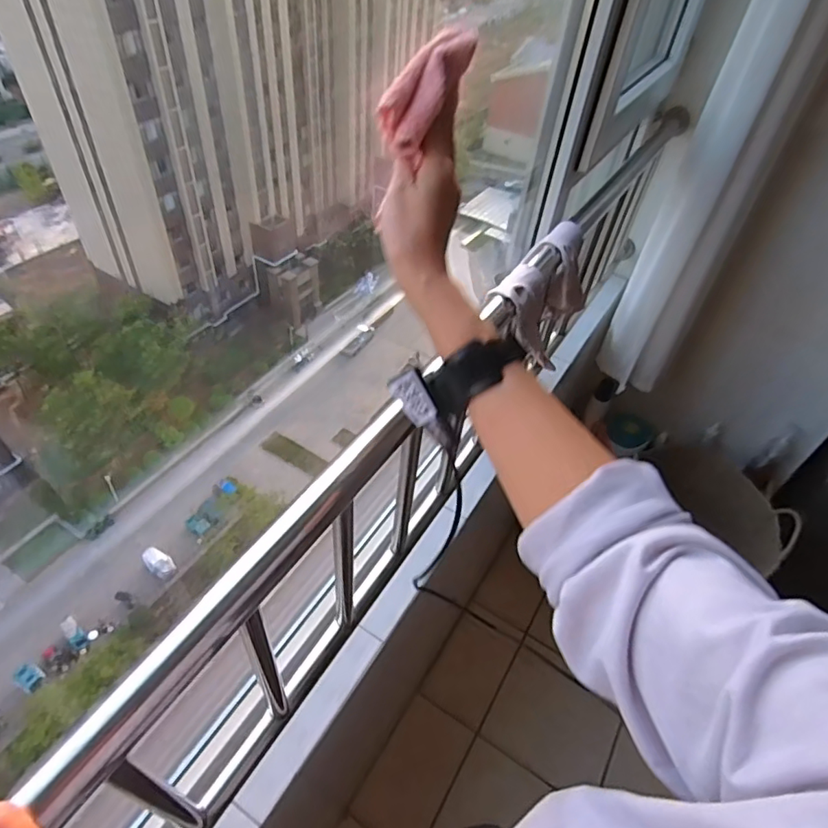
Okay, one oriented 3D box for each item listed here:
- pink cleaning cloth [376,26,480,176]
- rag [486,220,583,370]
[{"bbox_3d":[0.014,-0.245,0.410,0.030,0.042,0.116,26,75,17],"label":"pink cleaning cloth"},{"bbox_3d":[0.188,-0.158,0.769,0.086,0.132,0.236,28,50,19],"label":"rag"}]

